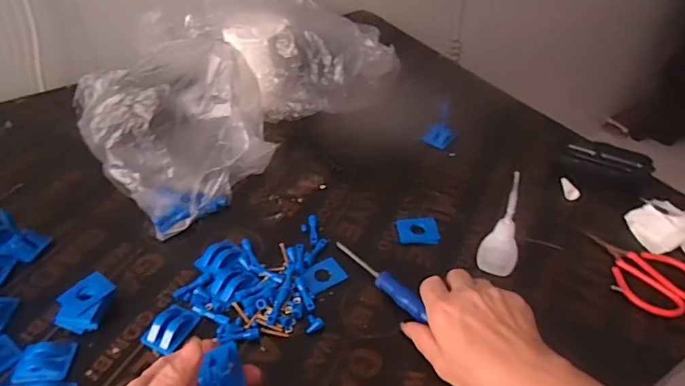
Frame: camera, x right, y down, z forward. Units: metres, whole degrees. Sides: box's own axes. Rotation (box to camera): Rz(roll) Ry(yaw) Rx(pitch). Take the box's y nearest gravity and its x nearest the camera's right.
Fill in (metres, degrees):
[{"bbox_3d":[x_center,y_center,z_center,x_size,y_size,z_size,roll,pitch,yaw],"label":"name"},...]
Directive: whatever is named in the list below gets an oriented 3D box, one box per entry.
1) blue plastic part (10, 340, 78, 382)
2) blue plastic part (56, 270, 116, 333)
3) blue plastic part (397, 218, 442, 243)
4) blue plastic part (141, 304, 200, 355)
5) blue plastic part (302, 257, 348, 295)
[{"bbox_3d":[-0.253,0.142,0.421,0.044,0.007,0.037,-2,42,-2],"label":"blue plastic part"},{"bbox_3d":[-0.236,0.101,0.456,0.039,0.023,0.050,10,43,11],"label":"blue plastic part"},{"bbox_3d":[0.082,0.040,0.537,0.043,0.004,0.039,-2,42,-2],"label":"blue plastic part"},{"bbox_3d":[-0.155,0.122,0.447,0.035,0.014,0.045,18,45,19],"label":"blue plastic part"},{"bbox_3d":[-0.018,0.082,0.494,0.039,0.004,0.032,-22,46,-22],"label":"blue plastic part"}]

